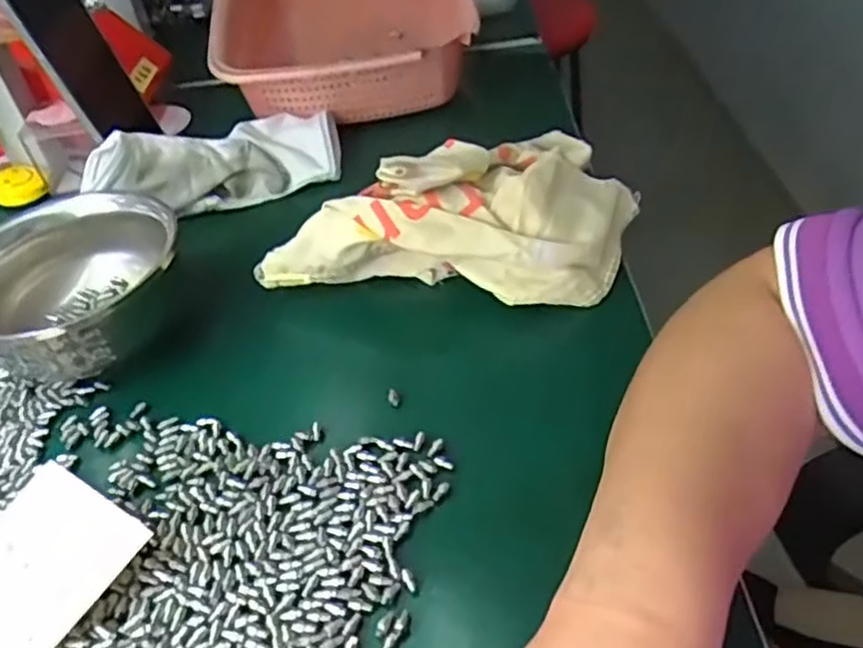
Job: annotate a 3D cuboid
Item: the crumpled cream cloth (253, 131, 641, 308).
[{"bbox_3d":[0.011,-0.070,0.430,0.221,0.072,0.114,0,43,9],"label":"crumpled cream cloth"}]

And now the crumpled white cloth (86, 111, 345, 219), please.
[{"bbox_3d":[-0.156,-0.124,0.528,0.188,0.053,0.080,-23,44,-17],"label":"crumpled white cloth"}]

